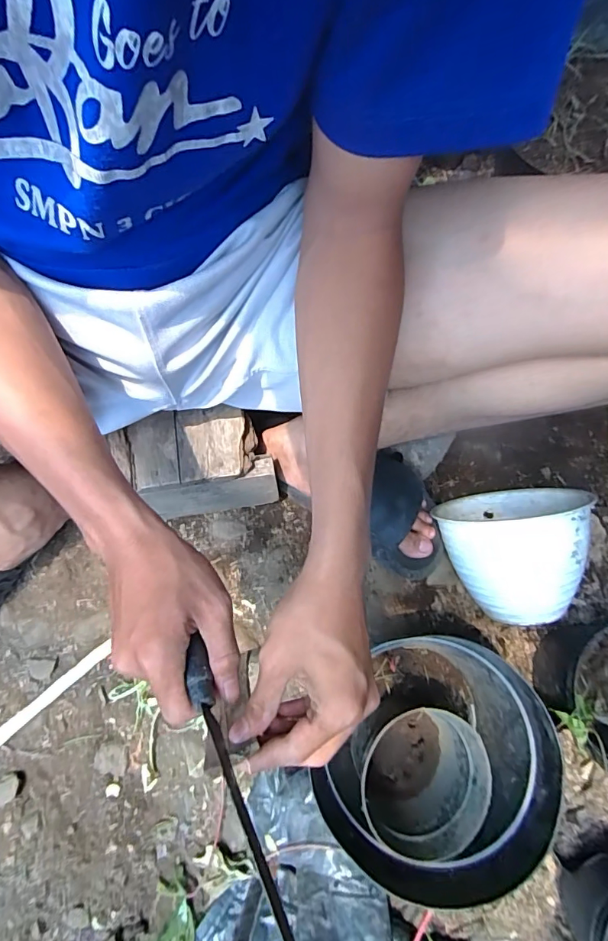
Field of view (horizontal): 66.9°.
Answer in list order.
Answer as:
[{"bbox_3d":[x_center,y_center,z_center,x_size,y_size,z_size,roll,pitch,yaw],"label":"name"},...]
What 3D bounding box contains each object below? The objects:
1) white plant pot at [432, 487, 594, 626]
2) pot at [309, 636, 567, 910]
[{"bbox_3d":[0.250,0.098,0.555,0.157,0.161,0.155,0,79,-1],"label":"white plant pot"},{"bbox_3d":[0.127,0.297,0.502,0.204,0.162,0.216,1,73,-4],"label":"pot"}]

